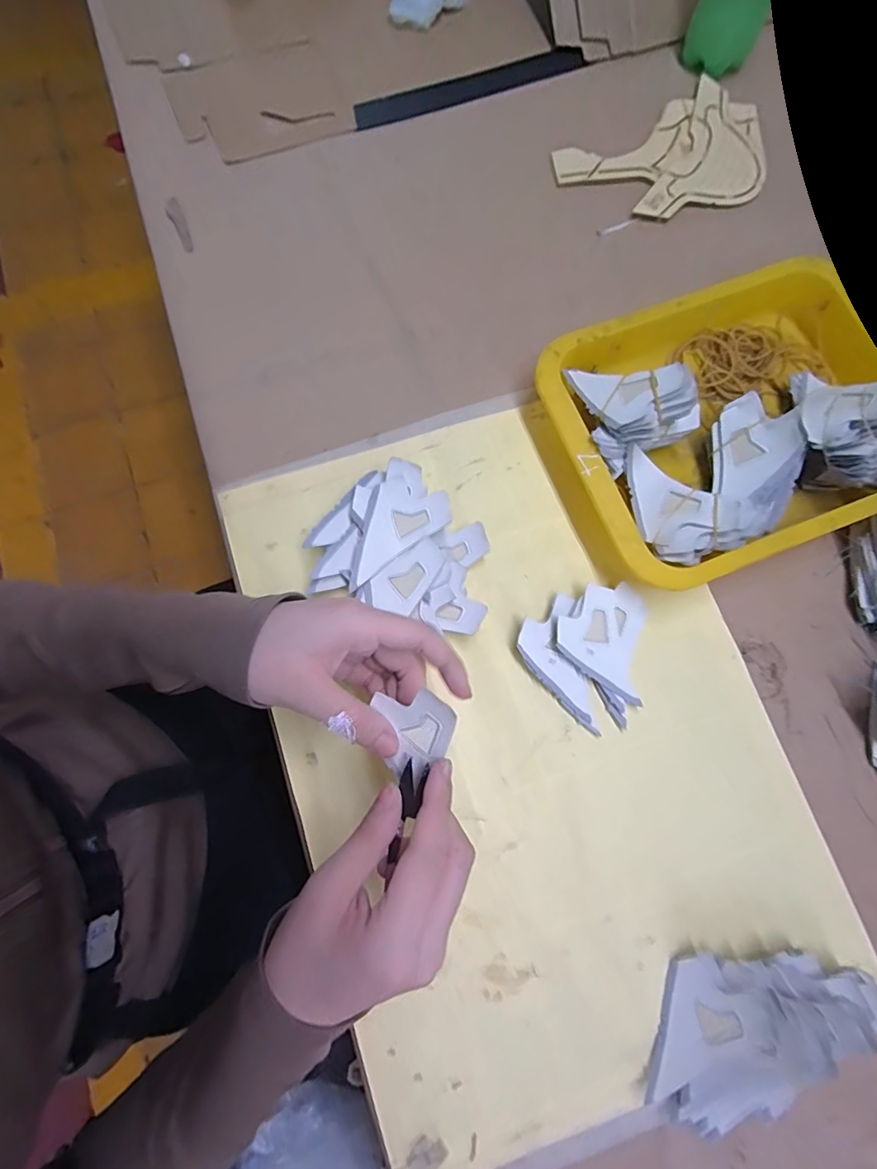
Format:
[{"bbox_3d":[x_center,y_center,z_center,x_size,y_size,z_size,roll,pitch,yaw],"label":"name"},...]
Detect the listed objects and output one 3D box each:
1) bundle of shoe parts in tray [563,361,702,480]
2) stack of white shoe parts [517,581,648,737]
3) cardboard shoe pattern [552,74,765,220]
[{"bbox_3d":[0.131,-0.129,0.356,0.076,0.055,0.084,-29,80,-7],"label":"bundle of shoe parts in tray"},{"bbox_3d":[0.109,0.044,0.342,0.089,0.016,0.087,-40,82,-9],"label":"stack of white shoe parts"},{"bbox_3d":[0.206,-0.367,0.439,0.182,0.008,0.116,-31,80,-7],"label":"cardboard shoe pattern"}]

